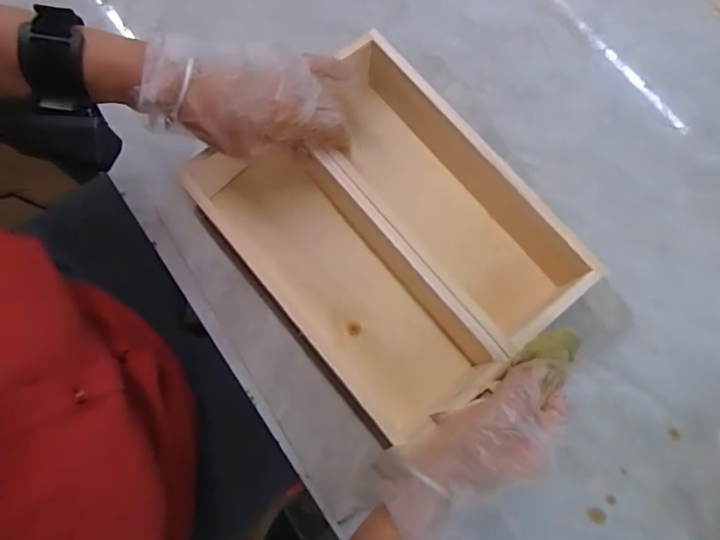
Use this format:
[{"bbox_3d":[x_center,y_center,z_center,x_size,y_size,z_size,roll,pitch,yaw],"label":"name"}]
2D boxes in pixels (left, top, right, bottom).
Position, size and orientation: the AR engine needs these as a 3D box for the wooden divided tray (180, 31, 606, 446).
[{"bbox_3d":[0.026,-0.032,0.400,0.203,0.069,0.260,-41,81,-10],"label":"wooden divided tray"}]

